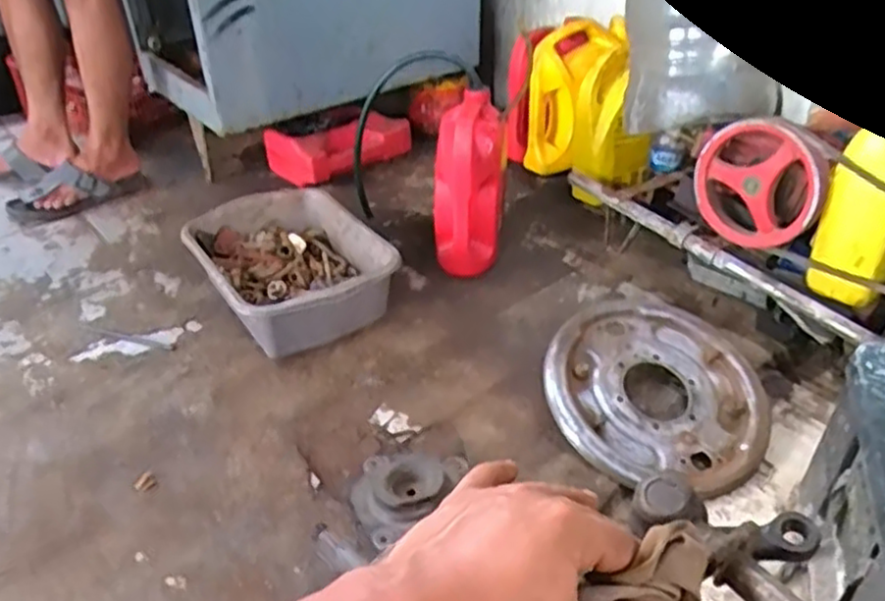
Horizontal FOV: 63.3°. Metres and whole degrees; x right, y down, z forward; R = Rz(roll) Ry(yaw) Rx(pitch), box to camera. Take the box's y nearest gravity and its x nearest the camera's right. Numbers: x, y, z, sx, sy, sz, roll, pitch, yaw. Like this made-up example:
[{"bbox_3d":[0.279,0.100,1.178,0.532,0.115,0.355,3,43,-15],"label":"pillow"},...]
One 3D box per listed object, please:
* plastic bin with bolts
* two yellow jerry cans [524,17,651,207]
[{"bbox_3d":[-0.250,-0.045,1.180,0.265,0.135,0.308,-19,40,-25],"label":"plastic bin with bolts"},{"bbox_3d":[0.287,-0.352,1.369,0.144,0.283,0.216,-23,42,-29],"label":"two yellow jerry cans"}]

